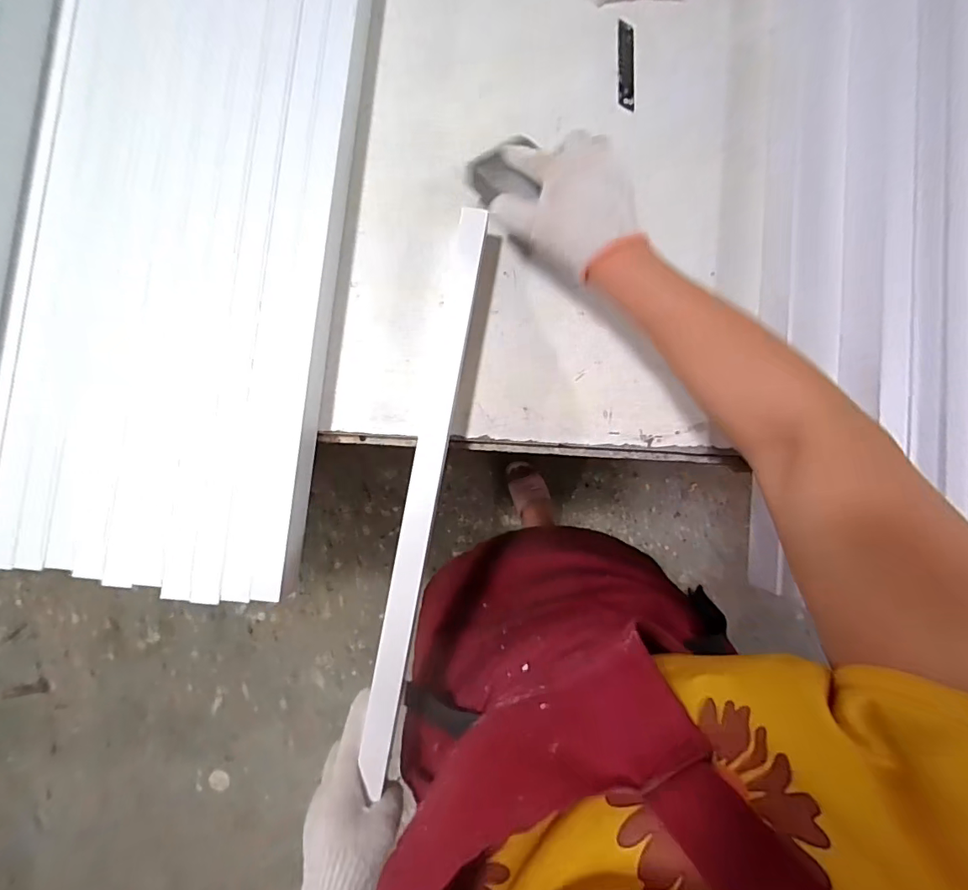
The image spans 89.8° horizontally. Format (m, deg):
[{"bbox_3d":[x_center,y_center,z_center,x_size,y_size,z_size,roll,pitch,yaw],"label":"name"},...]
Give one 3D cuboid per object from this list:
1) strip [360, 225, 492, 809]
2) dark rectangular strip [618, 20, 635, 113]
[{"bbox_3d":[-0.053,0.035,0.441,0.031,0.013,0.510,10,85,-2],"label":"strip"},{"bbox_3d":[0.155,-0.414,0.530,0.017,0.004,0.101,1,86,-2],"label":"dark rectangular strip"}]

